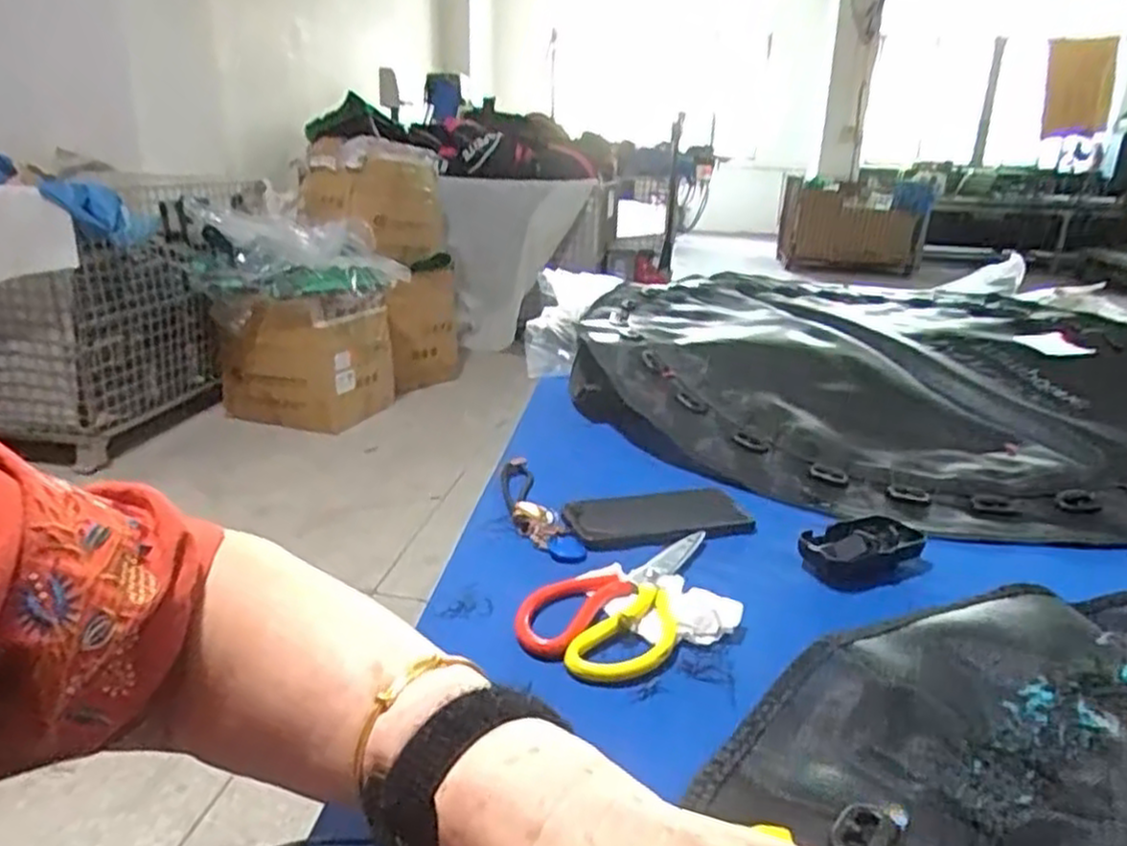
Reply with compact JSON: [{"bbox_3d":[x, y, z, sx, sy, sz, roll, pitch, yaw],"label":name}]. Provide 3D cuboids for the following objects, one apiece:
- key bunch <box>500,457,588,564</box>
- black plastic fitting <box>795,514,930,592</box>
[{"bbox_3d":[-0.030,0.076,0.709,0.048,0.012,0.197,-4,21,-16],"label":"key bunch"},{"bbox_3d":[0.247,0.106,0.631,0.104,0.028,0.062,-7,22,-25],"label":"black plastic fitting"}]

